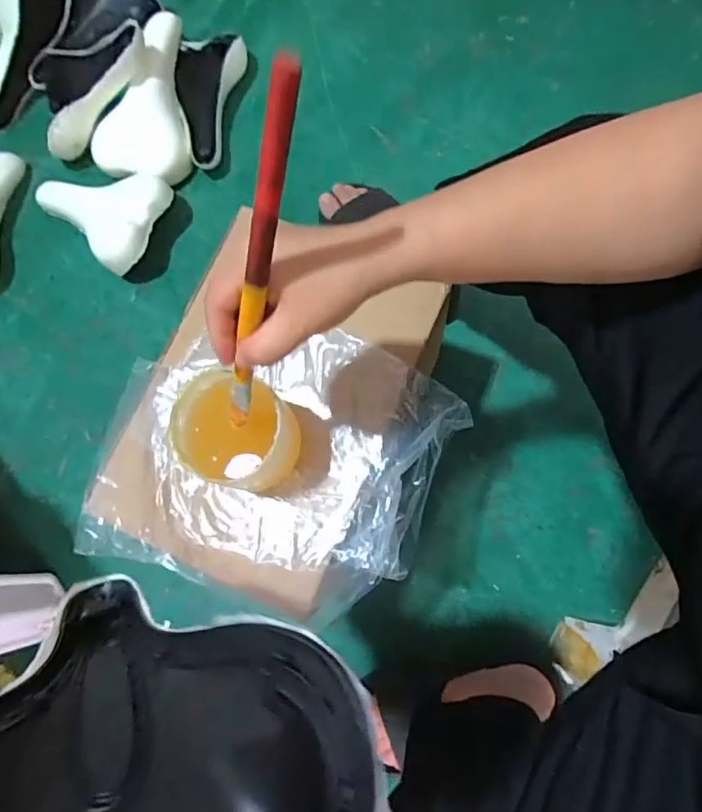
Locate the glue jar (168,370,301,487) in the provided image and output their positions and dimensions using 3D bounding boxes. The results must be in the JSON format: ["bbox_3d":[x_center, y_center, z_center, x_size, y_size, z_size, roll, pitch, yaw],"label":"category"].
[{"bbox_3d":[-0.100,0.028,0.462,0.095,0.091,0.085,14,79,10],"label":"glue jar"}]

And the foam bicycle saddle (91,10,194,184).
[{"bbox_3d":[-0.301,-0.477,0.835,0.154,0.057,0.260,26,95,-3],"label":"foam bicycle saddle"}]

